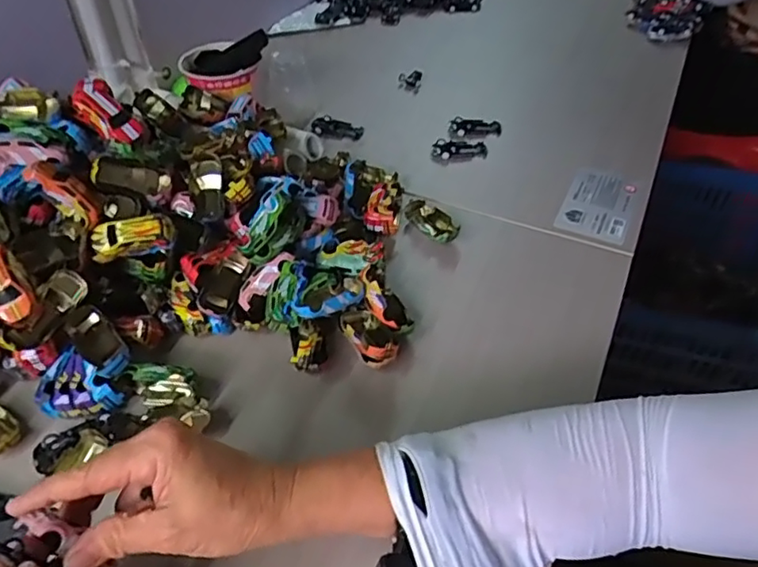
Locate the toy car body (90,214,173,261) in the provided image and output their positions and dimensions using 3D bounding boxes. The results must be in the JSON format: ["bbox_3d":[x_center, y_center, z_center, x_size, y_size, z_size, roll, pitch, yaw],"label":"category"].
[{"bbox_3d":[-0.204,-0.038,0.484,0.062,0.031,0.016,-8,14,-2],"label":"toy car body"}]

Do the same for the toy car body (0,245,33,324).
[{"bbox_3d":[-0.272,0.000,0.427,0.022,0.014,0.057,-29,85,-25],"label":"toy car body"}]

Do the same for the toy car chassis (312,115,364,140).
[{"bbox_3d":[-0.051,-0.192,0.722,0.063,0.012,0.026,15,48,13],"label":"toy car chassis"}]

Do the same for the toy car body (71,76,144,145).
[{"bbox_3d":[-0.227,-0.143,0.496,0.062,0.035,0.024,43,18,0],"label":"toy car body"}]

